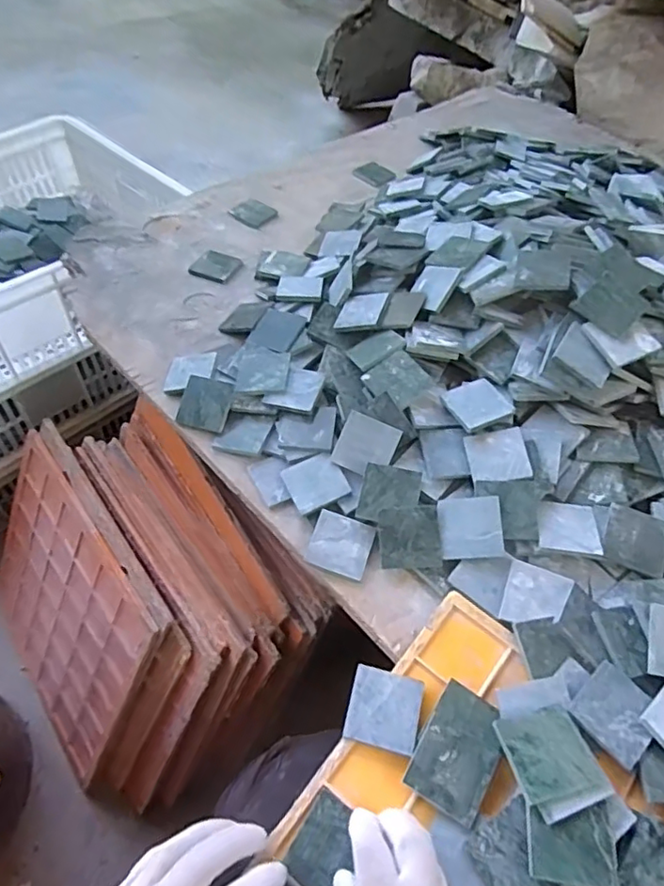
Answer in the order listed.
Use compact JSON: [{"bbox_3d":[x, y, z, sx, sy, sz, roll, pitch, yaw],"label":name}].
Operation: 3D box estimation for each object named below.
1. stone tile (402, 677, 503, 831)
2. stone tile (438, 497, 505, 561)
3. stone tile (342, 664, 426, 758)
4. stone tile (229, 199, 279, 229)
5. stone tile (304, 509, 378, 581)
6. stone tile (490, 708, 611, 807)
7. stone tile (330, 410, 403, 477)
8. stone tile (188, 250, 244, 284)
[{"bbox_3d":[0.085,0.203,0.390,0.048,0.010,0.075,27,55,15],"label":"stone tile"},{"bbox_3d":[0.112,0.068,0.471,0.048,0.006,0.048,-6,72,11],"label":"stone tile"},{"bbox_3d":[0.037,0.185,0.408,0.049,0.009,0.049,15,52,6],"label":"stone tile"},{"bbox_3d":[-0.104,-0.307,0.778,0.052,0.004,0.050,35,57,21],"label":"stone tile"},{"bbox_3d":[0.008,0.083,0.480,0.048,0.012,0.048,18,53,9],"label":"stone tile"},{"bbox_3d":[0.138,0.196,0.369,0.050,0.008,0.054,-15,47,-7],"label":"stone tile"},{"bbox_3d":[0.030,0.003,0.505,0.049,0.004,0.049,23,90,12],"label":"stone tile"},{"bbox_3d":[-0.139,-0.212,0.701,0.051,0.010,0.048,23,54,12],"label":"stone tile"}]

